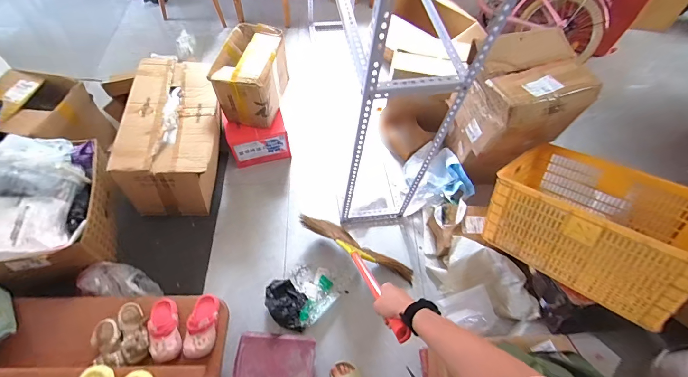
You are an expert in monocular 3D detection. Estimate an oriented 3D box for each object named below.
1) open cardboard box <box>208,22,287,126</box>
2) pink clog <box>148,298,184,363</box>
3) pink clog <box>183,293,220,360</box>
[{"bbox_3d":[-0.432,-0.544,1.570,0.269,0.286,0.389,11,60,3],"label":"open cardboard box"},{"bbox_3d":[-0.615,0.483,1.126,0.086,0.056,0.202,-21,63,-15],"label":"pink clog"},{"bbox_3d":[-0.491,0.471,1.139,0.086,0.061,0.203,0,60,-3],"label":"pink clog"}]

